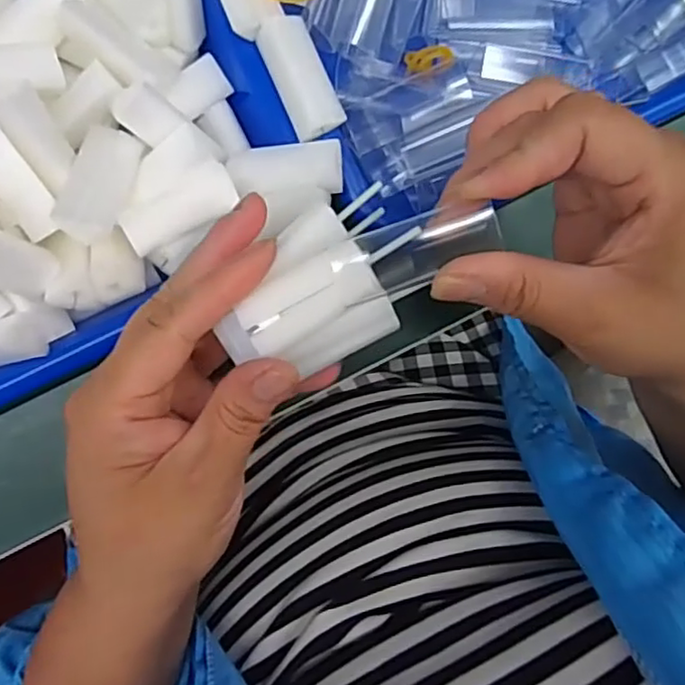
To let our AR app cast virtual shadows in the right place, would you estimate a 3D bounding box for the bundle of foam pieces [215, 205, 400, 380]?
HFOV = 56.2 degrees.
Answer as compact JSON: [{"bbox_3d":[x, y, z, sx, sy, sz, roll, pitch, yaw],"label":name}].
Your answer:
[{"bbox_3d":[-0.013,-0.012,0.212,0.052,0.026,0.046,-34,95,-8],"label":"bundle of foam pieces"}]

